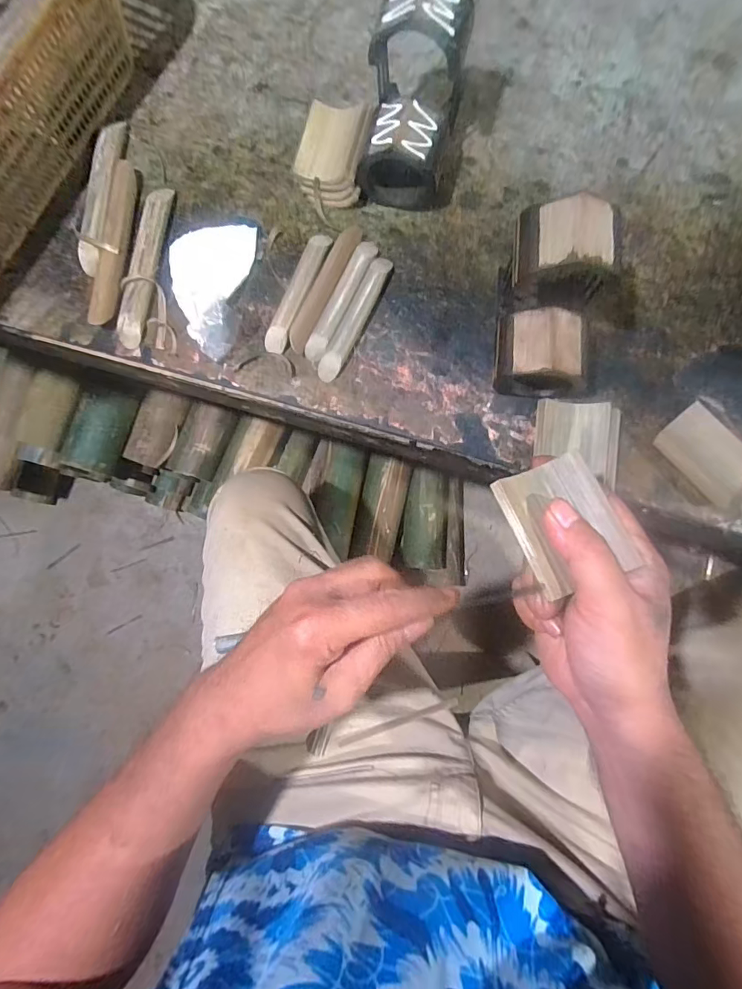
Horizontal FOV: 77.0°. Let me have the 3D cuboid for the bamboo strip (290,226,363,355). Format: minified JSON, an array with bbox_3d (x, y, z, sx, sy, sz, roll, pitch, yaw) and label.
[{"bbox_3d":[-0.040,-0.184,0.409,0.020,0.007,0.126,23,86,8],"label":"bamboo strip"}]

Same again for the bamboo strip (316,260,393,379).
[{"bbox_3d":[-0.014,-0.154,0.408,0.019,0.014,0.118,27,87,8],"label":"bamboo strip"}]

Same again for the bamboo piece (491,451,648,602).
[{"bbox_3d":[0.107,0.015,0.263,0.054,0.013,0.068,-23,82,3],"label":"bamboo piece"}]

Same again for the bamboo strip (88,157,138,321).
[{"bbox_3d":[-0.235,-0.233,0.427,0.025,0.009,0.160,4,84,6],"label":"bamboo strip"}]

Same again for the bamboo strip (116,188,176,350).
[{"bbox_3d":[-0.206,-0.209,0.423,0.027,0.010,0.152,8,85,7],"label":"bamboo strip"}]

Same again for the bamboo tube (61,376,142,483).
[{"bbox_3d":[-0.433,-0.100,0.744,0.068,0.077,0.171,33,110,8],"label":"bamboo tube"}]

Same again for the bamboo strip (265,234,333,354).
[{"bbox_3d":[-0.064,-0.180,0.414,0.023,0.012,0.114,23,86,8],"label":"bamboo strip"}]

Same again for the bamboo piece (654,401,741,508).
[{"bbox_3d":[0.272,-0.032,0.377,0.050,0.008,0.074,-43,82,0],"label":"bamboo piece"}]

